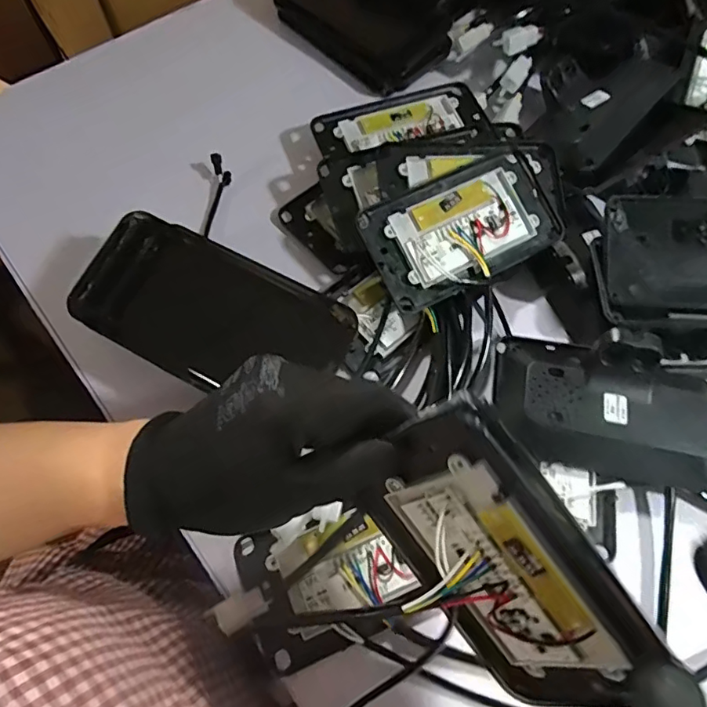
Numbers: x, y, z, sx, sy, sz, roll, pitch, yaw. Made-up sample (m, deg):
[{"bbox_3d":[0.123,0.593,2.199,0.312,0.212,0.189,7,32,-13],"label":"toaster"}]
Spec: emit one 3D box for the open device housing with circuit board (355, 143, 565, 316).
[{"bbox_3d":[0.094,-0.103,0.418,0.169,0.018,0.091,-27,87,-12],"label":"open device housing with circuit board"}]

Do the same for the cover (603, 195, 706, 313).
[{"bbox_3d":[0.276,-0.079,0.399,0.153,0.028,0.095,4,65,1],"label":"cover"}]

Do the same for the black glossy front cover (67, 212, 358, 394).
[{"bbox_3d":[-0.099,-0.027,0.360,0.189,0.007,0.093,26,80,7],"label":"black glossy front cover"}]

